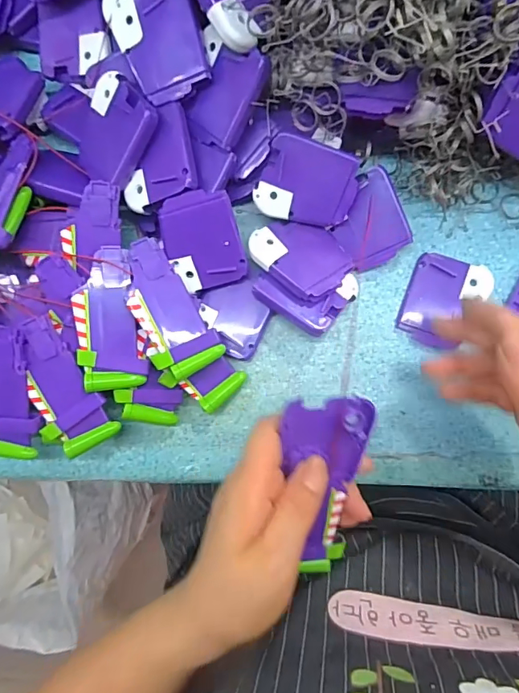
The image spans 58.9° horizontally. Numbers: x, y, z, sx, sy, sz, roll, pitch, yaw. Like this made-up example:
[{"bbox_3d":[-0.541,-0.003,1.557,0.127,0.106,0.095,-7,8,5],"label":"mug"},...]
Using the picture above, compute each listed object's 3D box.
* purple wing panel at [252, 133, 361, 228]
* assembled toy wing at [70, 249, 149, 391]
[{"bbox_3d":[0.031,-0.106,0.300,0.061,0.004,0.049,17,113,-1],"label":"purple wing panel"},{"bbox_3d":[-0.097,-0.017,0.292,0.038,0.008,0.088,-10,87,4],"label":"assembled toy wing"}]

